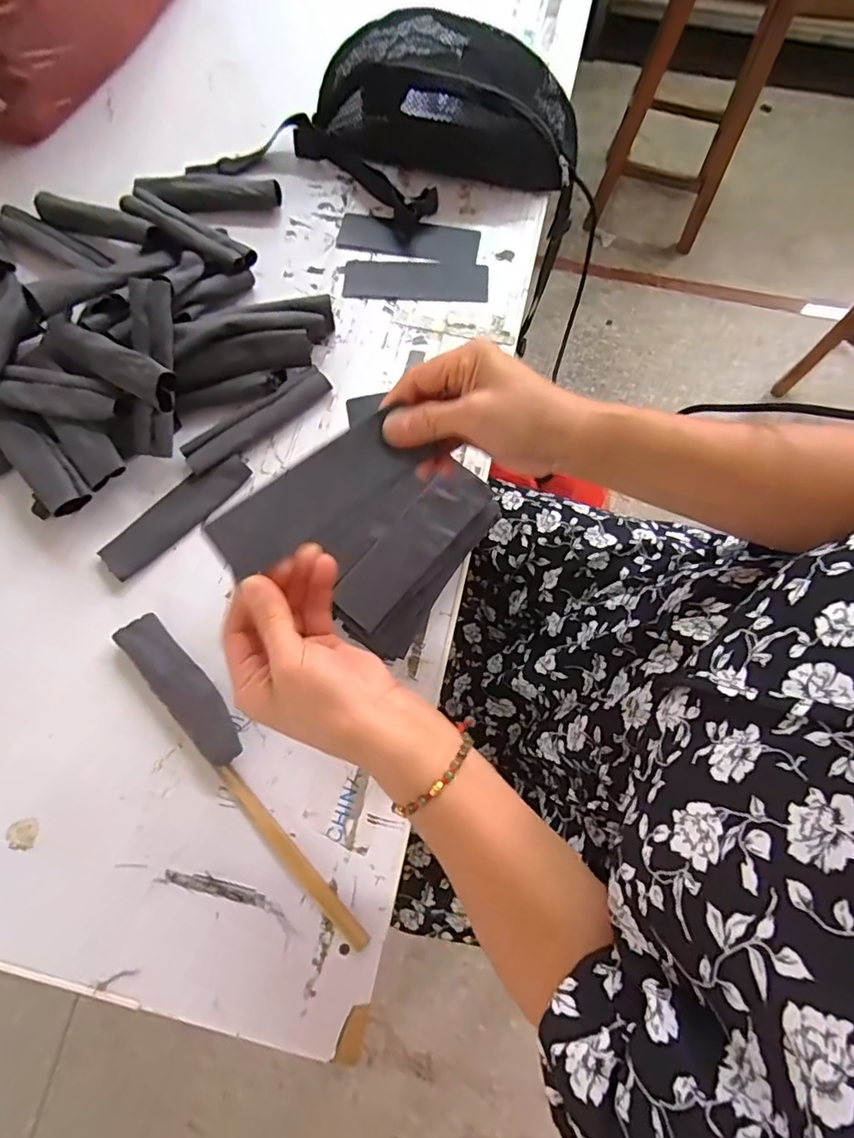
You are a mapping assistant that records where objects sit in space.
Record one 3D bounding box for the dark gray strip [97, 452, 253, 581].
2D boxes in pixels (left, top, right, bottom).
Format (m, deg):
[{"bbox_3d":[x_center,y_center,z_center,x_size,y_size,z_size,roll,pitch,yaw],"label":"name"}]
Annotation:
[{"bbox_3d":[-0.225,-0.051,0.504,0.145,0.013,0.039,-40,80,-9],"label":"dark gray strip"}]

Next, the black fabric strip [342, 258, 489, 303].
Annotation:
[{"bbox_3d":[-0.011,-0.300,0.575,0.146,0.005,0.049,4,76,1],"label":"black fabric strip"}]

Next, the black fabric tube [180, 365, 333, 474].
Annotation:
[{"bbox_3d":[-0.159,-0.141,0.527,0.147,0.018,0.033,-37,79,-9],"label":"black fabric tube"}]

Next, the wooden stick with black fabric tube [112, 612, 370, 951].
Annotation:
[{"bbox_3d":[-0.149,0.162,0.448,0.037,0.017,0.313,-39,80,-9],"label":"wooden stick with black fabric tube"}]

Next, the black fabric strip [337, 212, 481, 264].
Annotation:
[{"bbox_3d":[-0.019,-0.349,0.590,0.147,0.006,0.047,9,76,2],"label":"black fabric strip"}]

